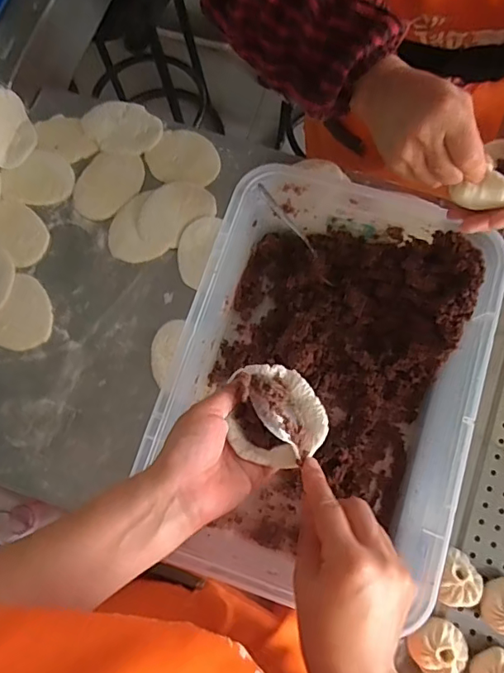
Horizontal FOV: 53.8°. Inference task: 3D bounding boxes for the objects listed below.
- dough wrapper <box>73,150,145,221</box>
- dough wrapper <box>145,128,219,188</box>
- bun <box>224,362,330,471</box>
[{"bbox_3d":[-0.185,-0.195,0.635,0.073,0.010,0.098,40,81,9],"label":"dough wrapper"},{"bbox_3d":[-0.086,-0.227,0.632,0.089,0.004,0.077,30,80,8],"label":"dough wrapper"},{"bbox_3d":[0.022,0.060,0.385,0.071,0.033,0.080,-1,77,1],"label":"bun"}]

